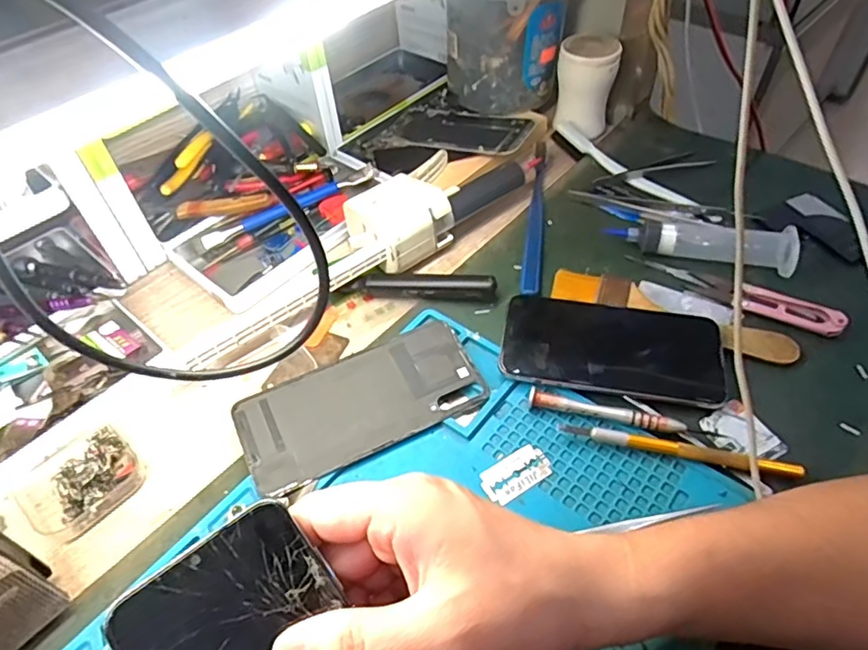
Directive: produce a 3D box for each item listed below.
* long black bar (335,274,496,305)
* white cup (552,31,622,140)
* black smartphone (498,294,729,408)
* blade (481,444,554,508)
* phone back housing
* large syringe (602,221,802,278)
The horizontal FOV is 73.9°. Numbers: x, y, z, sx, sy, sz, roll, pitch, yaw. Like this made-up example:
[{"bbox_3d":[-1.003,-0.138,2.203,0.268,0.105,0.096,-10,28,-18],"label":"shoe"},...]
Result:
[{"bbox_3d":[-0.013,-0.031,0.433,0.118,0.016,0.020,5,50,7],"label":"long black bar"},{"bbox_3d":[0.142,-0.223,0.546,0.054,0.080,0.050,9,50,10],"label":"white cup"},{"bbox_3d":[0.118,0.013,0.388,0.140,0.015,0.075,7,50,9],"label":"black smartphone"},{"bbox_3d":[0.048,0.086,0.338,0.041,0.004,0.023,-27,53,-19],"label":"blade"},{"bbox_3d":[-0.046,0.049,0.368,0.151,0.013,0.068,-23,52,-16],"label":"phone back housing"},{"bbox_3d":[0.205,-0.067,0.443,0.131,0.027,0.032,17,52,17],"label":"large syringe"}]

